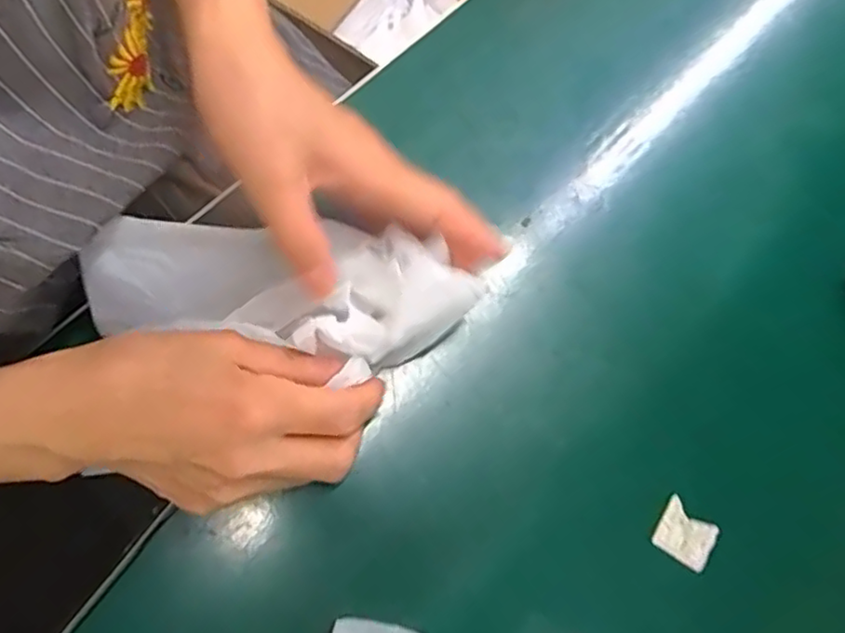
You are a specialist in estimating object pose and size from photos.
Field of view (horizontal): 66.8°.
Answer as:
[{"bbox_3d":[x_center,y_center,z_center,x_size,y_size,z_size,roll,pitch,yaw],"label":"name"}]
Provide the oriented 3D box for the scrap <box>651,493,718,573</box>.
[{"bbox_3d":[0.138,0.115,0.337,0.030,0.005,0.026,35,75,3],"label":"scrap"}]

